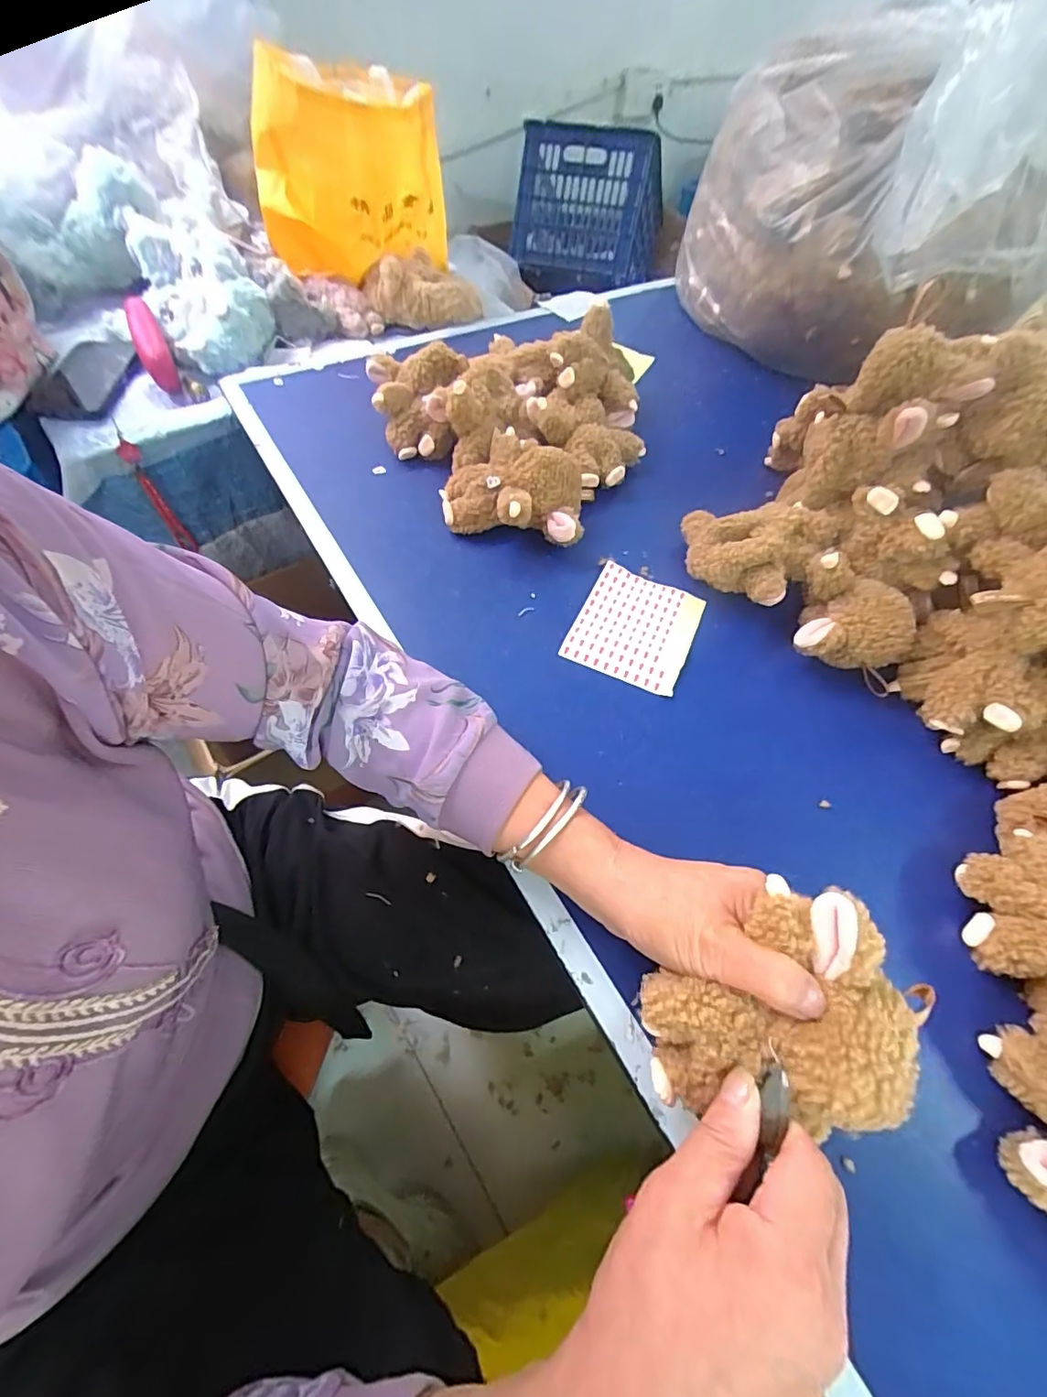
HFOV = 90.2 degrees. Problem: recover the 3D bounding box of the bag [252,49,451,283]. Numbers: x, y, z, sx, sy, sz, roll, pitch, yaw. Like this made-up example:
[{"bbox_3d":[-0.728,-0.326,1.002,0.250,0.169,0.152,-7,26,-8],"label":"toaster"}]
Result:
[{"bbox_3d":[-0.227,-0.685,0.685,0.213,0.183,0.182,22,60,9],"label":"bag"}]

